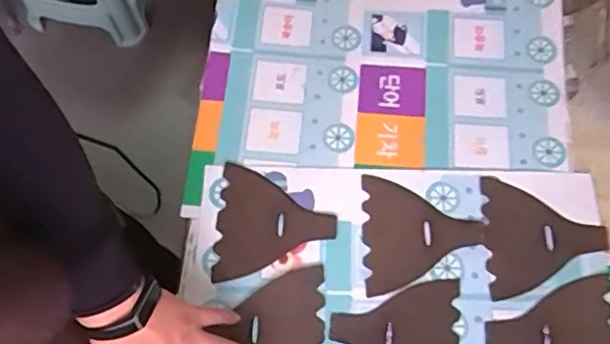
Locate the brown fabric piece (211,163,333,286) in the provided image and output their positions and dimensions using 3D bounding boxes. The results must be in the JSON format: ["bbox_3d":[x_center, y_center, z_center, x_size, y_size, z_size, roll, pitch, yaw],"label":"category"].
[{"bbox_3d":[-0.034,0.061,0.664,0.132,0.005,0.130,4,68,2],"label":"brown fabric piece"}]

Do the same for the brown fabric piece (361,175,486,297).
[{"bbox_3d":[0.133,0.072,0.660,0.132,0.007,0.131,2,68,1],"label":"brown fabric piece"}]

